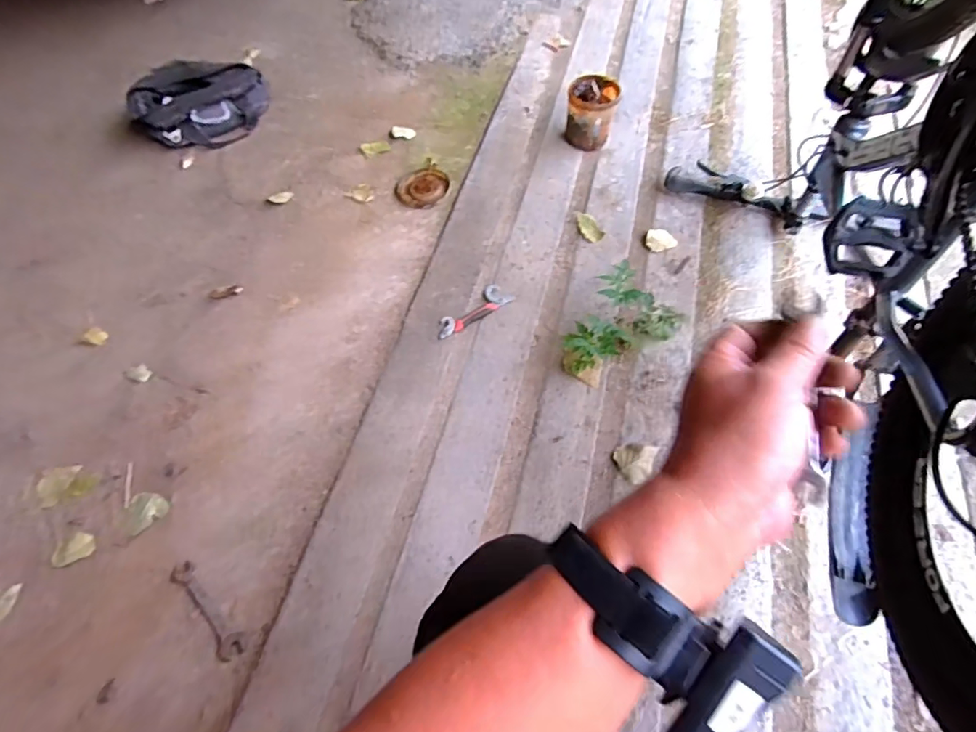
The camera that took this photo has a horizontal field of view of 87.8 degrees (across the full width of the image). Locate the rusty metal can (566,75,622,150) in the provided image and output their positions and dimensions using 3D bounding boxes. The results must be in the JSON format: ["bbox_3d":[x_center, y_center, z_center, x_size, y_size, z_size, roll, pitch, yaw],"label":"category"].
[{"bbox_3d":[0.260,-0.639,1.295,0.127,0.141,0.109,8,62,3],"label":"rusty metal can"}]

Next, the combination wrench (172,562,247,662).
[{"bbox_3d":[-0.447,0.383,0.804,0.179,0.006,0.041,41,69,18],"label":"combination wrench"}]

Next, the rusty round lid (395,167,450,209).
[{"bbox_3d":[-0.165,-0.451,1.275,0.127,0.016,0.133,1,62,-1],"label":"rusty round lid"}]

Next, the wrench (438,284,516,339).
[{"bbox_3d":[-0.034,-0.114,1.054,0.178,0.010,0.060,-37,69,-19],"label":"wrench"}]

